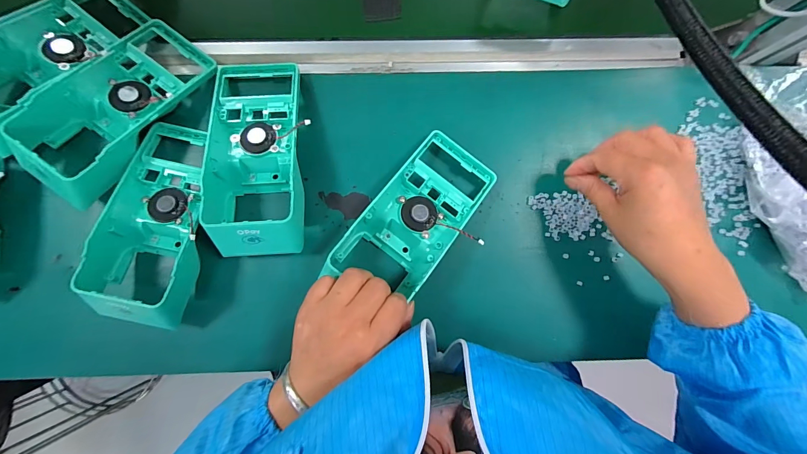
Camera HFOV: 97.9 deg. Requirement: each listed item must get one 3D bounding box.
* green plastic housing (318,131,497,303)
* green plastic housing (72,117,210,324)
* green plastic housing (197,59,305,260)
[{"bbox_3d":[0.011,-0.007,0.340,0.087,0.031,0.172,36,86,-1],"label":"green plastic housing"},{"bbox_3d":[-0.225,-0.006,0.325,0.086,0.049,0.188,13,83,-1],"label":"green plastic housing"},{"bbox_3d":[-0.138,-0.071,0.331,0.091,0.049,0.193,-4,84,-3],"label":"green plastic housing"}]

